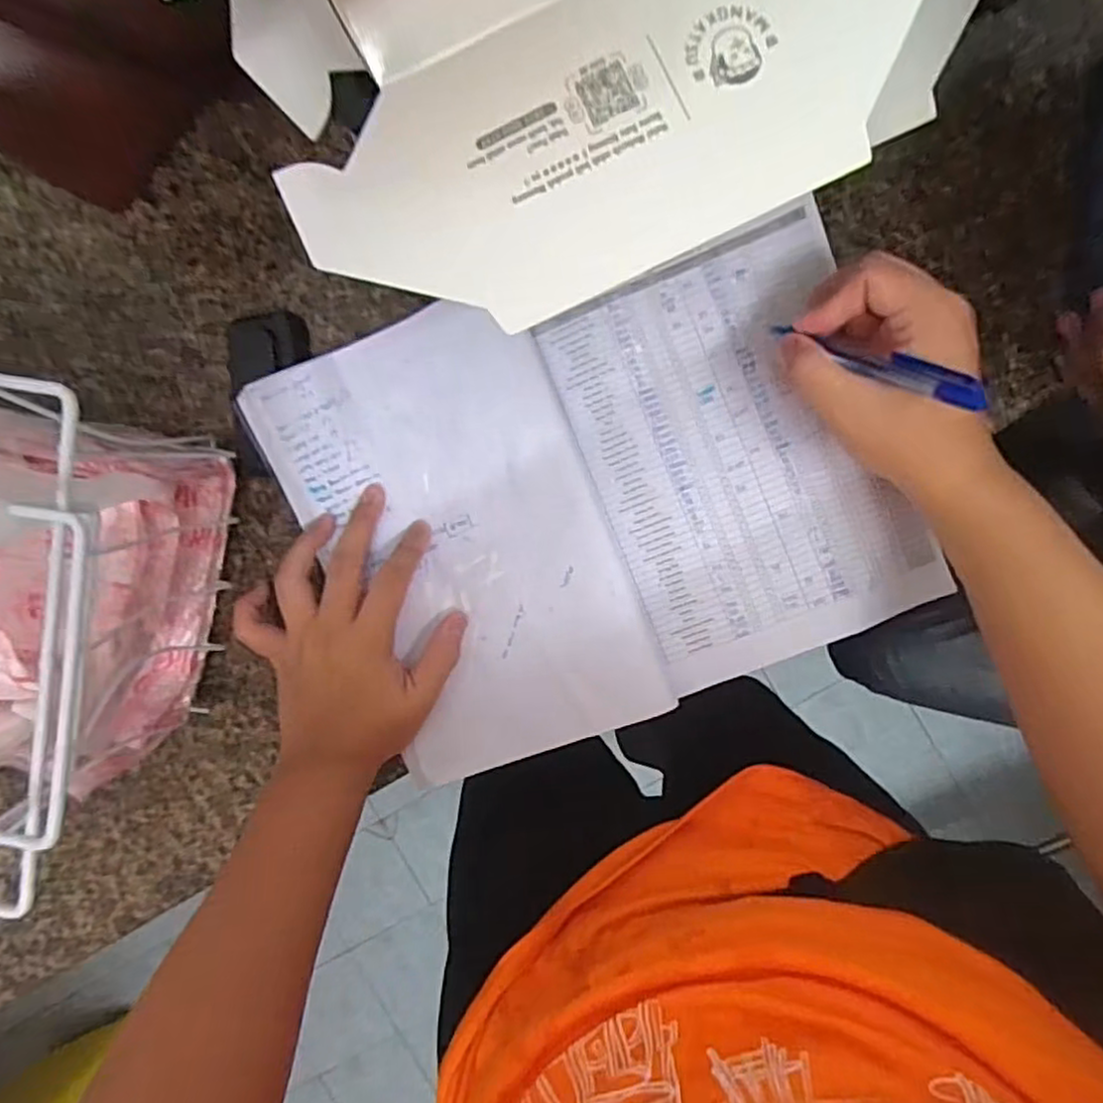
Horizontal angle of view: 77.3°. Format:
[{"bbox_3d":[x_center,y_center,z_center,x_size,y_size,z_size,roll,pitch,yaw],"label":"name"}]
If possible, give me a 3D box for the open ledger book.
[{"bbox_3d":[0.030,-0.033,0.446,0.362,0.030,0.285,-20,91,4],"label":"open ledger book"}]

